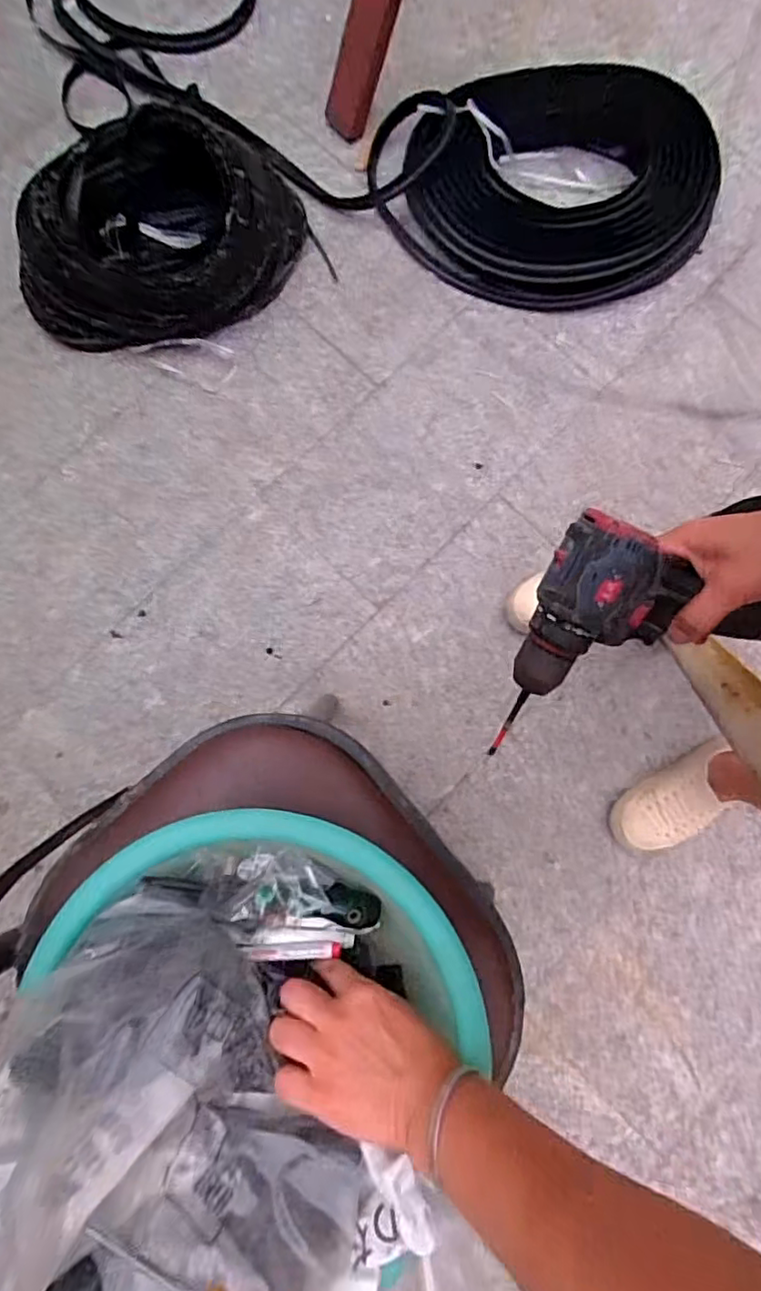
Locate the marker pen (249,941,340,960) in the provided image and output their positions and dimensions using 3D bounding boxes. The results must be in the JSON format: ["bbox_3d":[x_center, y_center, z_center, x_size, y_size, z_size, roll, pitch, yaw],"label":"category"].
[{"bbox_3d":[-0.064,0.234,0.459,0.066,0.015,0.011,0,80,-1],"label":"marker pen"}]

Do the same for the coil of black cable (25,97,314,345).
[{"bbox_3d":[-0.398,-0.750,1.081,0.489,0.161,0.366,-4,78,-1],"label":"coil of black cable"}]

